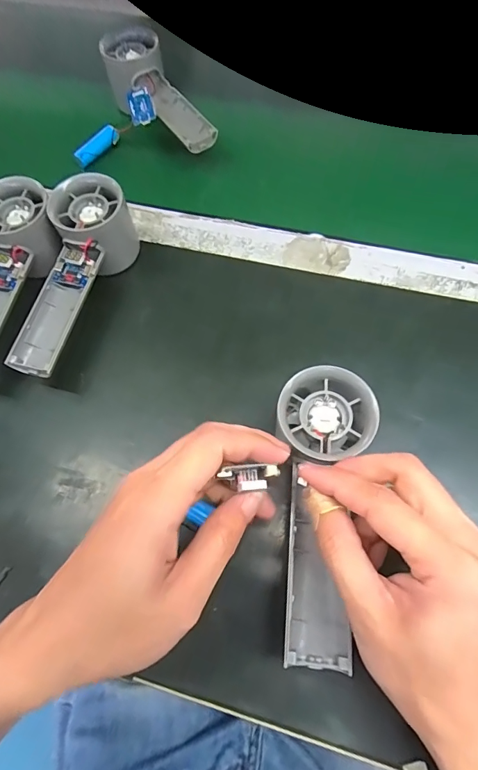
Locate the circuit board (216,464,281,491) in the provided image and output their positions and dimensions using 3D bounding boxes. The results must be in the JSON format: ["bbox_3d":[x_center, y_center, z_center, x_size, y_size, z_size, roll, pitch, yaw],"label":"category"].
[{"bbox_3d":[0.006,0.048,0.206,0.030,0.011,0.013,-5,65,1],"label":"circuit board"}]

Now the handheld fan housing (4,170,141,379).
[{"bbox_3d":[-0.131,-0.081,0.308,0.050,0.063,0.151,18,69,10],"label":"handheld fan housing"}]

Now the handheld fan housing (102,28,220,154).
[{"bbox_3d":[-0.082,-0.283,0.394,0.054,0.050,0.152,-30,69,-10],"label":"handheld fan housing"}]

